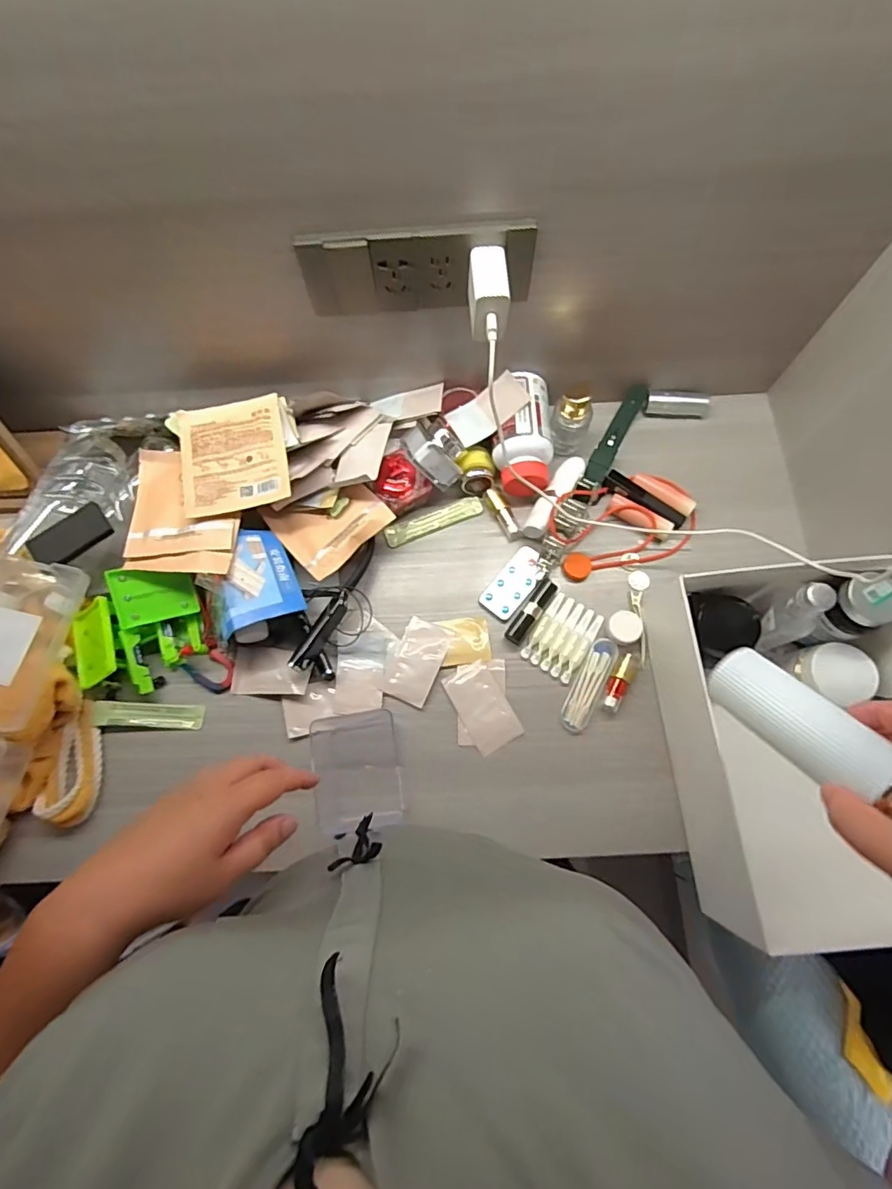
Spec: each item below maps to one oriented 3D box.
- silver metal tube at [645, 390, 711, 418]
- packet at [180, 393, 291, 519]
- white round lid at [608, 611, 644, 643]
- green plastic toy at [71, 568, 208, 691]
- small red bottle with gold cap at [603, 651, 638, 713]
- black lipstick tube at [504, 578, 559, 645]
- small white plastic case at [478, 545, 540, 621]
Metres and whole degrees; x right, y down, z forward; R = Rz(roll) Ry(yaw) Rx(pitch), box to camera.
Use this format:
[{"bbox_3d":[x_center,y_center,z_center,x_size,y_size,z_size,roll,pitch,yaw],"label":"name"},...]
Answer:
[{"bbox_3d":[0.270,-0.221,0.635,0.072,0.022,0.025,2,73,2],"label":"silver metal tube"},{"bbox_3d":[-0.217,-0.144,0.556,0.103,0.010,0.119,-12,75,0],"label":"packet"},{"bbox_3d":[0.186,0.034,0.566,0.033,0.014,0.032,0,73,1],"label":"white round lid"},{"bbox_3d":[-0.315,0.040,0.552,0.133,0.059,0.110,-14,73,-3],"label":"green plastic toy"},{"bbox_3d":[0.177,0.088,0.551,0.019,0.012,0.062,21,75,8],"label":"small red bottle with gold cap"},{"bbox_3d":[0.092,0.016,0.575,0.020,0.014,0.082,34,77,11],"label":"black lipstick tube"},{"bbox_3d":[0.074,-0.012,0.589,0.040,0.011,0.081,35,77,11],"label":"small white plastic case"}]

